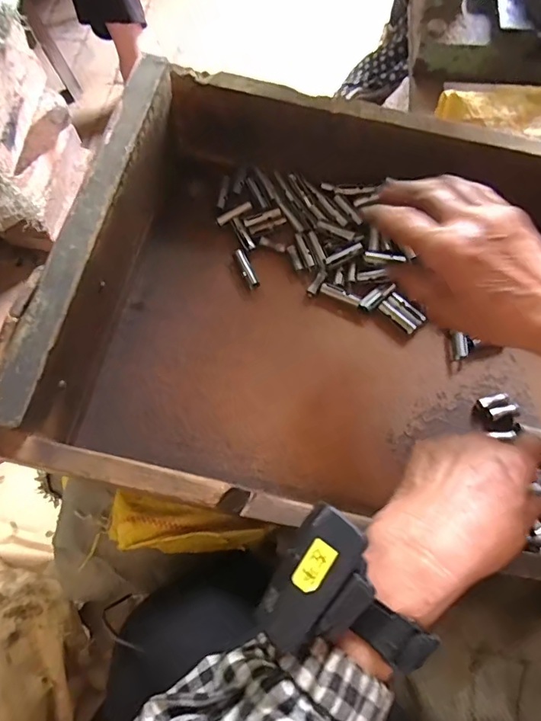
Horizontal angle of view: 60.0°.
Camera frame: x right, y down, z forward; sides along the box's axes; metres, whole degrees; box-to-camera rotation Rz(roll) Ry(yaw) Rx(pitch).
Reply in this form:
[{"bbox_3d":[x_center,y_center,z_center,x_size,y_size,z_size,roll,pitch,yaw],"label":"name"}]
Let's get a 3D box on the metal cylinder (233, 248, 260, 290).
[{"bbox_3d":[-0.021,-0.082,0.422,0.010,0.010,0.039,-25,70,-8],"label":"metal cylinder"}]

